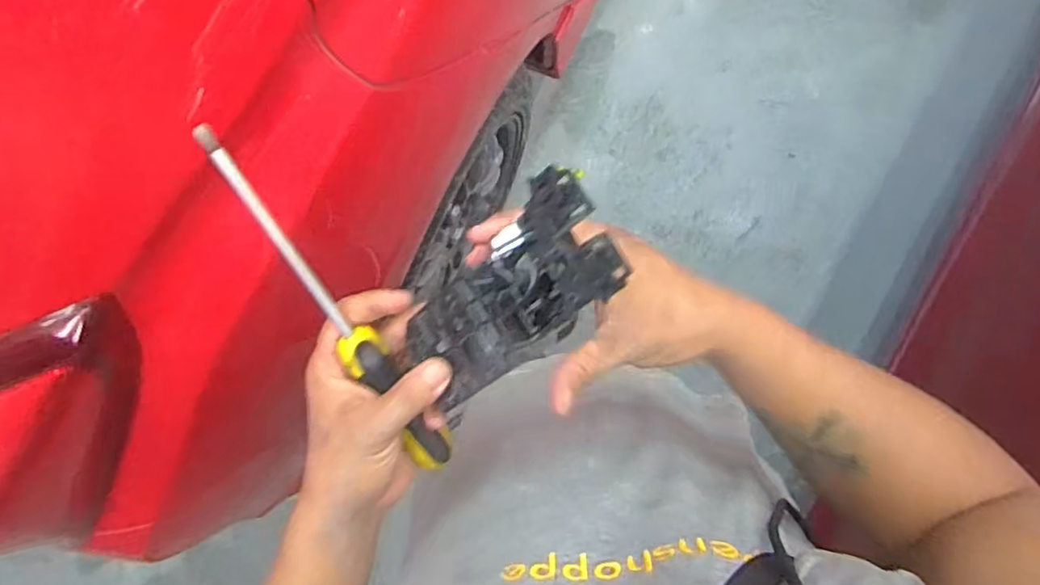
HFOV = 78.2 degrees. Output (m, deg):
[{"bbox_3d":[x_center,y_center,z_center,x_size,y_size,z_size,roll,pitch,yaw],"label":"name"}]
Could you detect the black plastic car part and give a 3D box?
[{"bbox_3d":[-0.008,0.006,0.353,0.064,0.025,0.157,49,126,2],"label":"black plastic car part"}]

